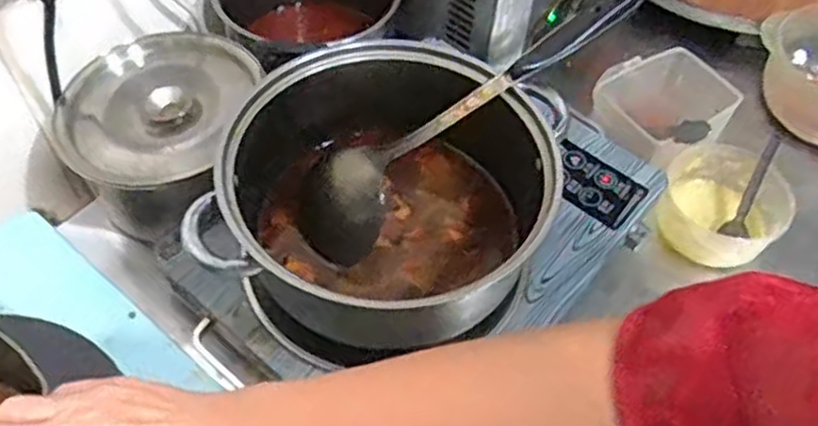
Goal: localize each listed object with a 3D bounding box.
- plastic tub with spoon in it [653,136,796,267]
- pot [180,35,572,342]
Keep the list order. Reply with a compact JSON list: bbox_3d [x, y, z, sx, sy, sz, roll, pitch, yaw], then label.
[{"bbox_3d":[0.289,-0.009,0.671,0.107,0.066,0.112,2,54,-3],"label":"plastic tub with spoon in it"},{"bbox_3d":[-0.013,-0.007,0.551,0.219,0.109,0.235,2,54,-3],"label":"pot"}]

